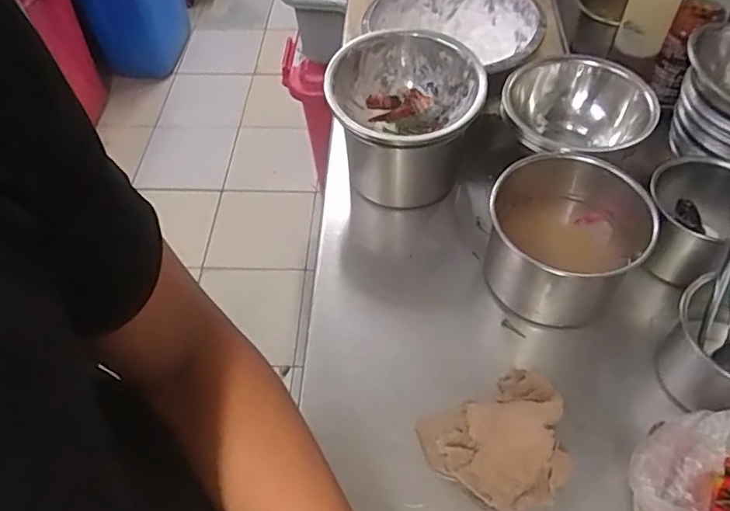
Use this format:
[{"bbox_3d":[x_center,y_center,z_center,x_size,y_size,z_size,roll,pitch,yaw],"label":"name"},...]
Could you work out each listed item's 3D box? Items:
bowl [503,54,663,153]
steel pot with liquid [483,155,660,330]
[{"bbox_3d":[0.248,-0.169,0.720,0.168,0.082,0.168,-1,53,1],"label":"bowl"},{"bbox_3d":[0.203,-0.012,0.607,0.151,0.115,0.152,-1,53,1],"label":"steel pot with liquid"}]

